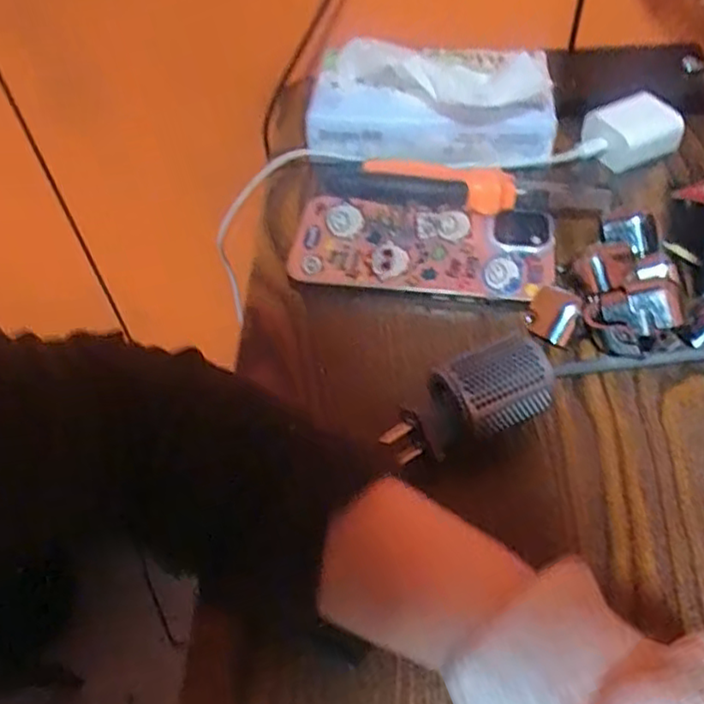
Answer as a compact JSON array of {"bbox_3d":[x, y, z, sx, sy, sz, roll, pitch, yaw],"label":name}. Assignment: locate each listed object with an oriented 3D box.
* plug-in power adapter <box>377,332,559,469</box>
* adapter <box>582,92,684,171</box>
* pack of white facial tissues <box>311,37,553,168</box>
[{"bbox_3d":[0.051,0.021,0.284,0.074,0.034,0.028,-22,59,-12],"label":"plug-in power adapter"},{"bbox_3d":[0.178,-0.142,0.416,0.052,0.021,0.039,-21,54,-13],"label":"adapter"},{"bbox_3d":[0.045,-0.160,0.411,0.147,0.060,0.083,-7,52,-1],"label":"pack of white facial tissues"}]

